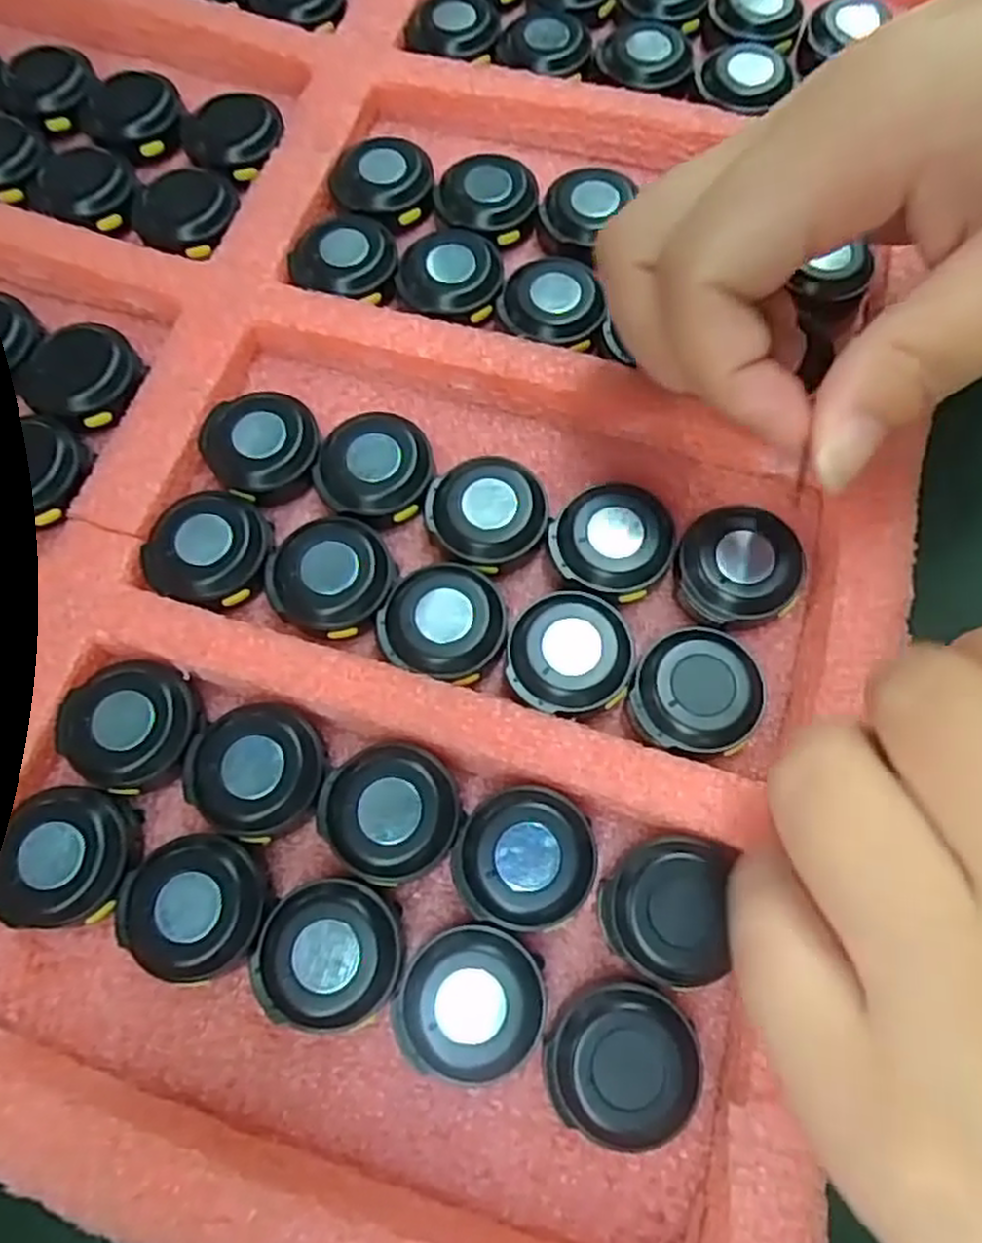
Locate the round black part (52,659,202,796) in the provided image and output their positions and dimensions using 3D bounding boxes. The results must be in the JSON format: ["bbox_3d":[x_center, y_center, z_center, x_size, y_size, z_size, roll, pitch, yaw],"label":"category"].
[{"bbox_3d":[-0.082,0.023,0.175,0.029,0.007,0.029,12,71,5],"label":"round black part"}]

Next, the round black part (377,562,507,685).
[{"bbox_3d":[-0.012,0.000,0.187,0.028,0.011,0.028,0,70,1],"label":"round black part"}]

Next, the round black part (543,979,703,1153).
[{"bbox_3d":[0.027,0.089,0.156,0.028,0.012,0.029,0,70,1],"label":"round black part"}]

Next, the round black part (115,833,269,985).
[{"bbox_3d":[-0.064,0.061,0.166,0.029,0.012,0.028,0,70,1],"label":"round black part"}]

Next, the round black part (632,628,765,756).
[{"bbox_3d":[0.048,0.017,0.180,0.028,0.010,0.028,0,70,1],"label":"round black part"}]

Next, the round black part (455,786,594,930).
[{"bbox_3d":[0.007,0.052,0.169,0.030,0.012,0.028,0,70,1],"label":"round black part"}]

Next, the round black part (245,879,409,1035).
[{"bbox_3d":[-0.034,0.070,0.162,0.030,0.012,0.028,0,70,1],"label":"round black part"}]

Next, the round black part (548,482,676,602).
[{"bbox_3d":[0.030,-0.020,0.193,0.028,0.011,0.029,0,70,1],"label":"round black part"}]

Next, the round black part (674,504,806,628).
[{"bbox_3d":[0.061,-0.013,0.190,0.029,0.010,0.029,0,72,1],"label":"round black part"}]

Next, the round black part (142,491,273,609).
[{"bbox_3d":[-0.071,-0.018,0.193,0.030,0.009,0.030,0,72,1],"label":"round black part"}]

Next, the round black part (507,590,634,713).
[{"bbox_3d":[0.019,0.008,0.184,0.028,0.010,0.029,0,70,1],"label":"round black part"}]

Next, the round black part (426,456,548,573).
[{"bbox_3d":[-0.001,-0.027,0.196,0.029,0.011,0.028,0,70,1],"label":"round black part"}]

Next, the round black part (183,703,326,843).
[{"bbox_3d":[-0.053,0.034,0.175,0.030,0.011,0.029,0,70,1],"label":"round black part"}]

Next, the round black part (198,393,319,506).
[{"bbox_3d":[-0.060,-0.046,0.203,0.028,0.011,0.030,0,72,1],"label":"round black part"}]

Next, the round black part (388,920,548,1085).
[{"bbox_3d":[-0.004,0.078,0.159,0.029,0.012,0.028,0,70,1],"label":"round black part"}]

